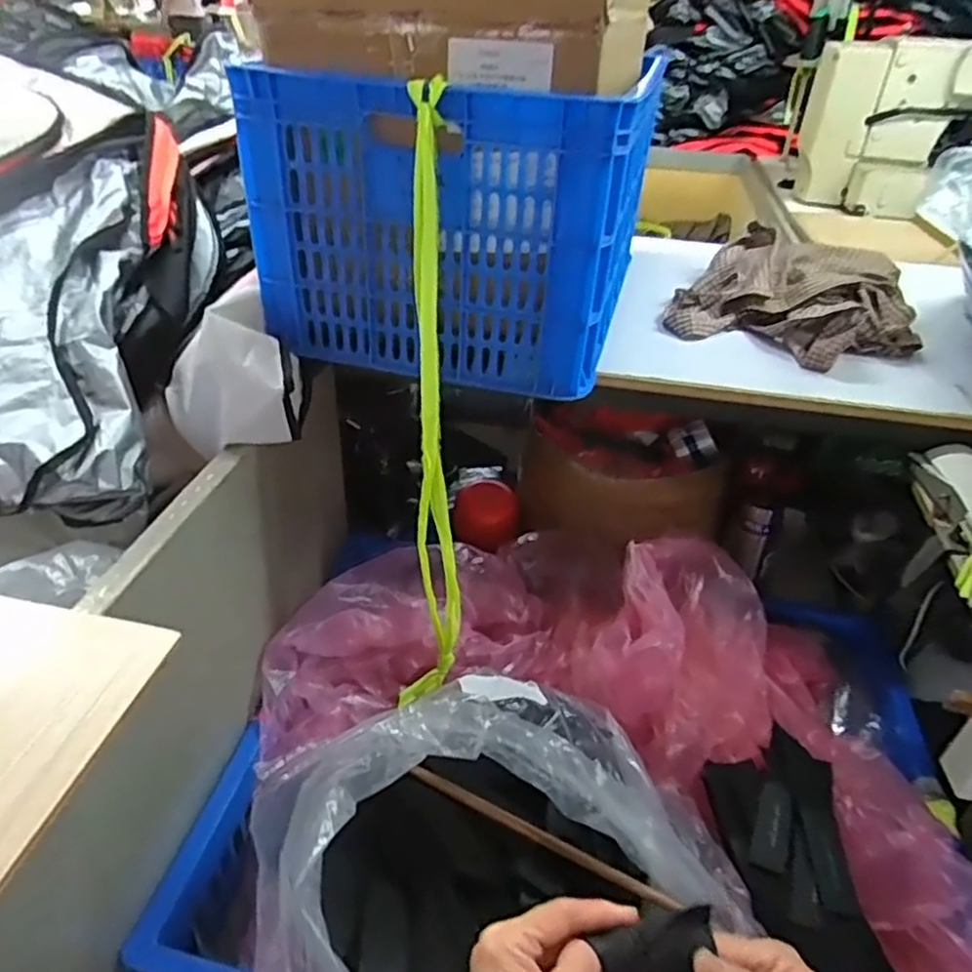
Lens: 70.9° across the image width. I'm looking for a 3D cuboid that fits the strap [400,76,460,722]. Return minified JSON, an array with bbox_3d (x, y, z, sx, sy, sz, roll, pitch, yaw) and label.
[{"bbox_3d":[-0.053,-0.046,0.766,0.070,0.665,0.199,0,36,-4],"label":"strap"}]

